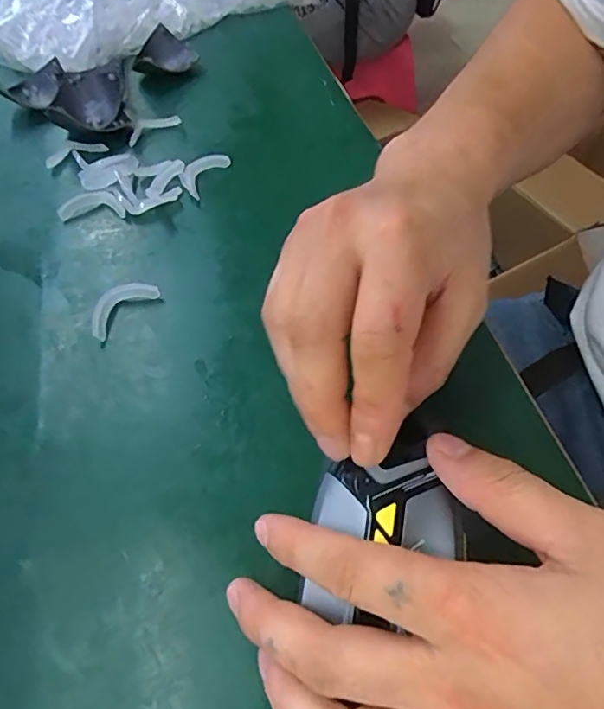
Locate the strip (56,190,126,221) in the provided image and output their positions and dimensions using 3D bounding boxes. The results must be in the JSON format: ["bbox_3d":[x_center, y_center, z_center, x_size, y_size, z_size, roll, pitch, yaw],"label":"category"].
[{"bbox_3d":[-0.148,-0.108,0.375,0.046,0.007,0.028,-6,55,0],"label":"strip"}]

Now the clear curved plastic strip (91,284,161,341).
[{"bbox_3d":[-0.111,-0.030,0.318,0.023,0.006,0.046,36,65,25],"label":"clear curved plastic strip"}]

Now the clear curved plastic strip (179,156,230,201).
[{"bbox_3d":[-0.074,-0.135,0.388,0.023,0.005,0.045,31,66,2],"label":"clear curved plastic strip"}]

